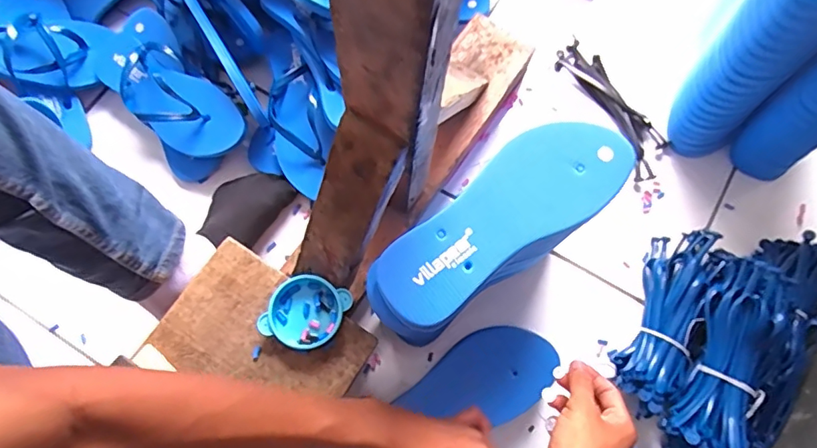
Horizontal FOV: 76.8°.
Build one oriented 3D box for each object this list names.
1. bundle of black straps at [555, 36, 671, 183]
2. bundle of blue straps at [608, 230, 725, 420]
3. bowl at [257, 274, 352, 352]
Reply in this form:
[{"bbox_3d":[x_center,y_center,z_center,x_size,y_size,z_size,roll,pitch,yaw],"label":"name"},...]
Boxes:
[{"bbox_3d":[0.281,-0.159,0.708,0.062,0.016,0.216,-27,74,-7],"label":"bundle of black straps"},{"bbox_3d":[0.300,0.110,0.601,0.073,0.057,0.217,25,75,9],"label":"bundle of blue straps"},{"bbox_3d":[-0.104,0.089,0.523,0.071,0.021,0.073,25,75,9],"label":"bowl"}]

